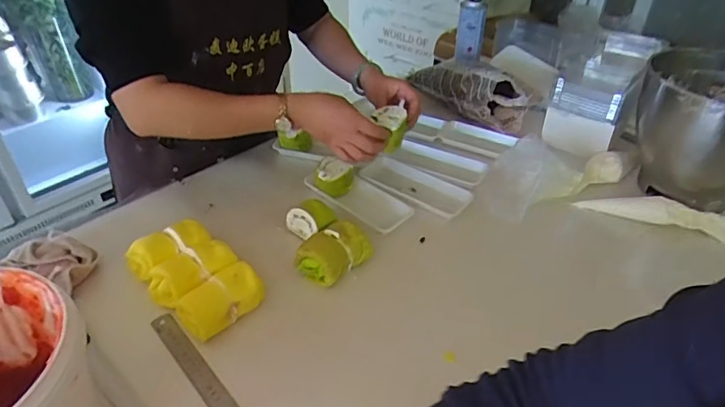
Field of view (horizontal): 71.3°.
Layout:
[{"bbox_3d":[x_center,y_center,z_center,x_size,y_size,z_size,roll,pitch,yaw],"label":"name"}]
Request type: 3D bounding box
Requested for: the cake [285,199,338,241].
[{"bbox_3d":[-0.076,0.028,0.765,0.062,0.043,0.060,-29,47,-32],"label":"cake"}]

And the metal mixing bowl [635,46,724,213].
[{"bbox_3d":[0.566,-0.116,0.831,0.223,0.206,0.227,0,38,0],"label":"metal mixing bowl"}]

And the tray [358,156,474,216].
[{"bbox_3d":[0.089,-0.031,0.860,0.179,0.019,0.088,26,45,29],"label":"tray"}]

